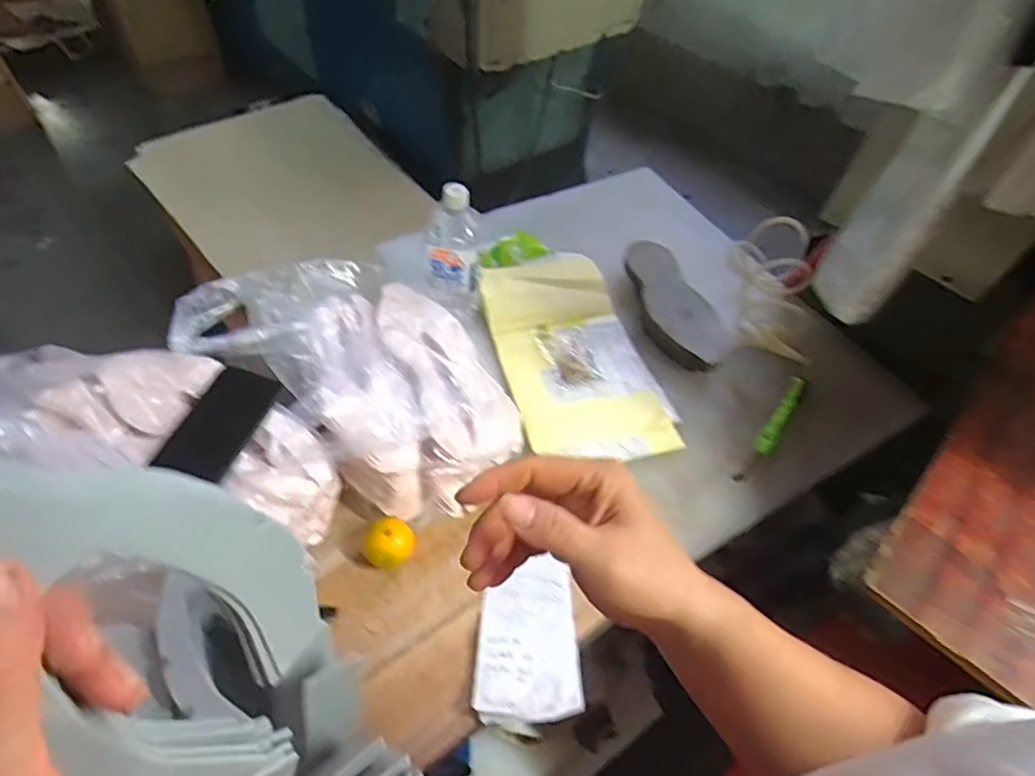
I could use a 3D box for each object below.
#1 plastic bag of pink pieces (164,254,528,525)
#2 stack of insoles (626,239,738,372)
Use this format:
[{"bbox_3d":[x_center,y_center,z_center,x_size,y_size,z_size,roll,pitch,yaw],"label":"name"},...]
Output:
[{"bbox_3d":[-0.185,-0.014,0.751,0.390,0.159,0.239,25,54,14],"label":"plastic bag of pink pieces"},{"bbox_3d":[0.237,-0.127,0.920,0.101,0.056,0.253,-17,55,-18],"label":"stack of insoles"}]

